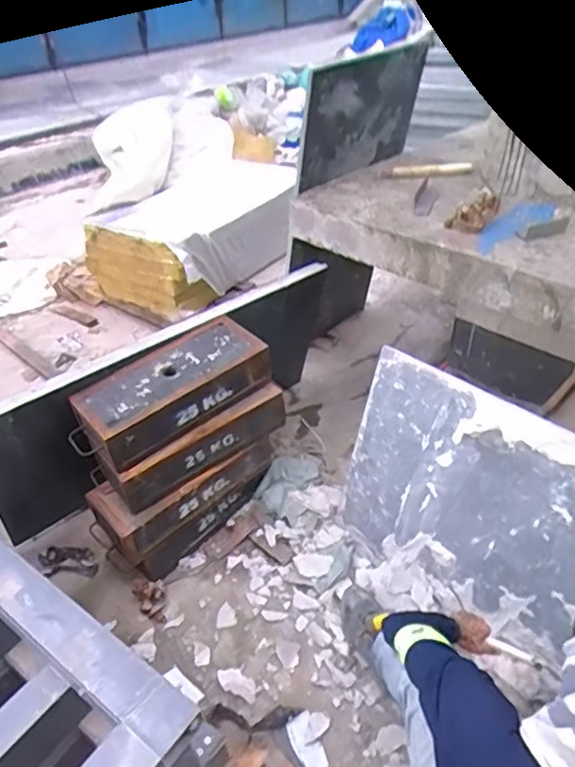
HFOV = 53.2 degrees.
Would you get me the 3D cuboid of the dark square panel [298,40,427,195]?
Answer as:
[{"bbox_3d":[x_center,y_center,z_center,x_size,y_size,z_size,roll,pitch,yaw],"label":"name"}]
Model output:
[{"bbox_3d":[0.235,-0.824,1.769,0.505,0.350,0.020,-33,58,-30],"label":"dark square panel"}]

